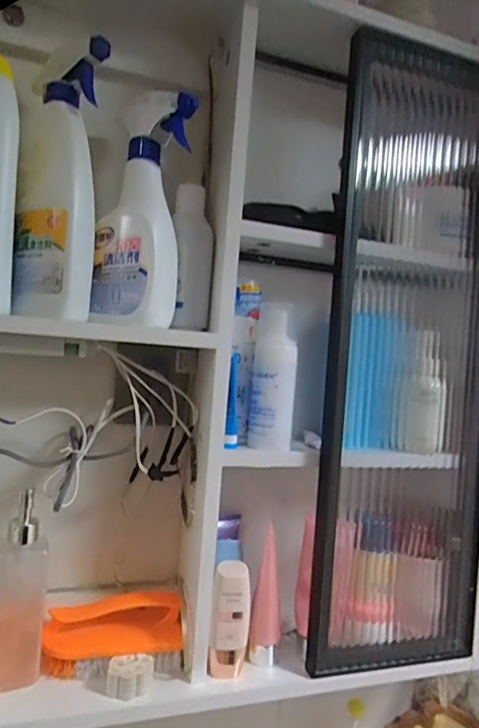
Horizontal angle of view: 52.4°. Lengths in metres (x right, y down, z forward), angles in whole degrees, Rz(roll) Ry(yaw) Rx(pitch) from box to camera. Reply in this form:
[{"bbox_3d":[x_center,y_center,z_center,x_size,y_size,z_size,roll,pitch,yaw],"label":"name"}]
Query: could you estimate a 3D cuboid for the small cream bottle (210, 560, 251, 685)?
[{"bbox_3d":[-0.008,0.259,0.490,0.038,0.112,0.027,4,0,2],"label":"small cream bottle"}]

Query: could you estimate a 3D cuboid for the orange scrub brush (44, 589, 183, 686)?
[{"bbox_3d":[-0.122,0.270,0.480,0.133,0.059,0.063,4,0,-19],"label":"orange scrub brush"}]

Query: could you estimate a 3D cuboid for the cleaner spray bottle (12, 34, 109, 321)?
[{"bbox_3d":[-0.168,-0.161,0.474,0.071,0.237,0.062,4,-5,12],"label":"cleaner spray bottle"}]

